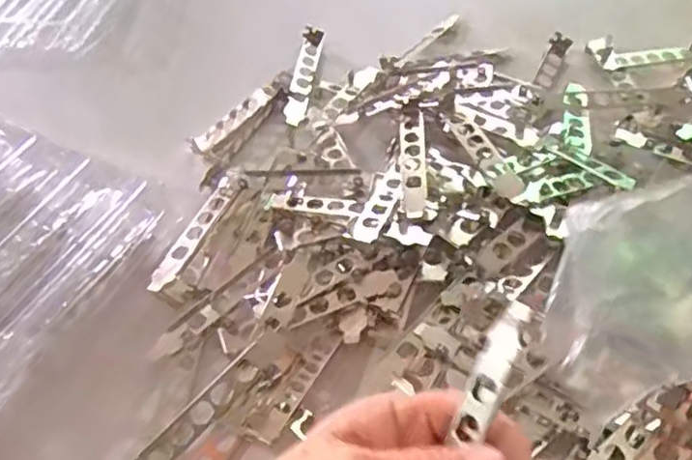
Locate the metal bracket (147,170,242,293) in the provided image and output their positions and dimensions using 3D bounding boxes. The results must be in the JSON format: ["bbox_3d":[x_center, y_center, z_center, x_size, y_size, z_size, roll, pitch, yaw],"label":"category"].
[{"bbox_3d":[-0.104,0.000,0.456,0.017,0.011,0.114,15,55,15],"label":"metal bracket"}]

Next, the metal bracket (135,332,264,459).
[{"bbox_3d":[-0.084,0.105,0.374,0.019,0.006,0.105,36,69,24],"label":"metal bracket"}]

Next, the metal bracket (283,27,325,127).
[{"bbox_3d":[-0.038,-0.141,0.575,0.019,0.014,0.122,4,53,8],"label":"metal bracket"}]

